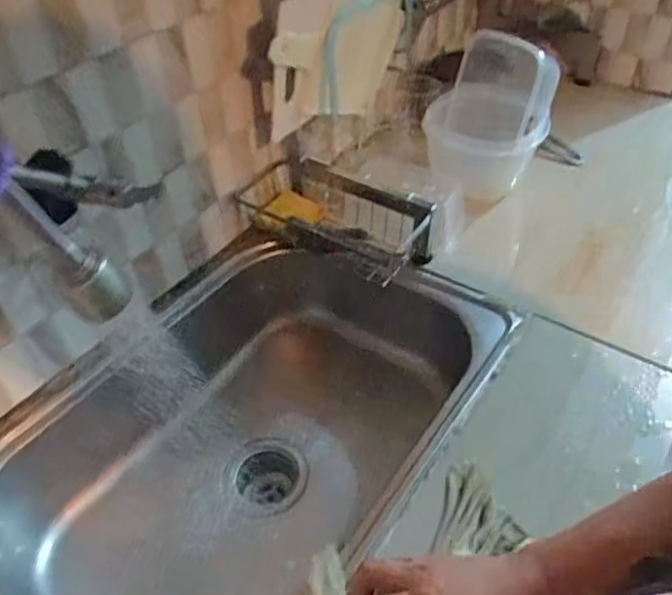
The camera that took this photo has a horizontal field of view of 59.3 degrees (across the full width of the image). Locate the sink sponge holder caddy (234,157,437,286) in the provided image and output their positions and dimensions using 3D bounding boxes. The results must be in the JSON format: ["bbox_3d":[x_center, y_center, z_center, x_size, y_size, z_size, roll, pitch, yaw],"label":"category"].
[{"bbox_3d":[0.002,-0.110,0.790,0.247,0.093,0.123,16,47,18],"label":"sink sponge holder caddy"}]

